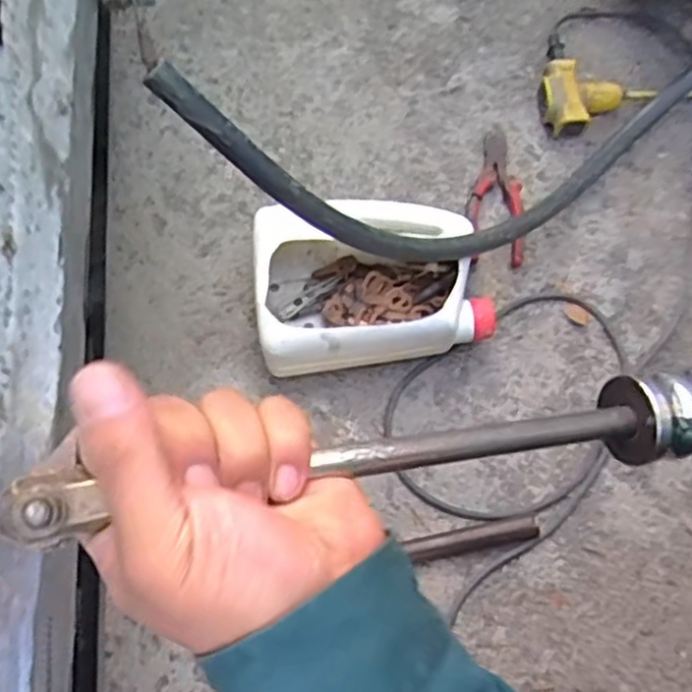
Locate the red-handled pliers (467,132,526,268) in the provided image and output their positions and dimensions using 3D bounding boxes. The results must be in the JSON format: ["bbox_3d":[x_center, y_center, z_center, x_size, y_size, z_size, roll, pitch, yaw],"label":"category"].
[{"bbox_3d":[0.163,-0.164,0.787,0.061,0.024,0.170,0,71,2],"label":"red-handled pliers"}]

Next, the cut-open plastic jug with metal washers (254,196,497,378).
[{"bbox_3d":[0.022,-0.071,0.732,0.222,0.093,0.174,-10,71,-1],"label":"cut-open plastic jug with metal washers"}]

